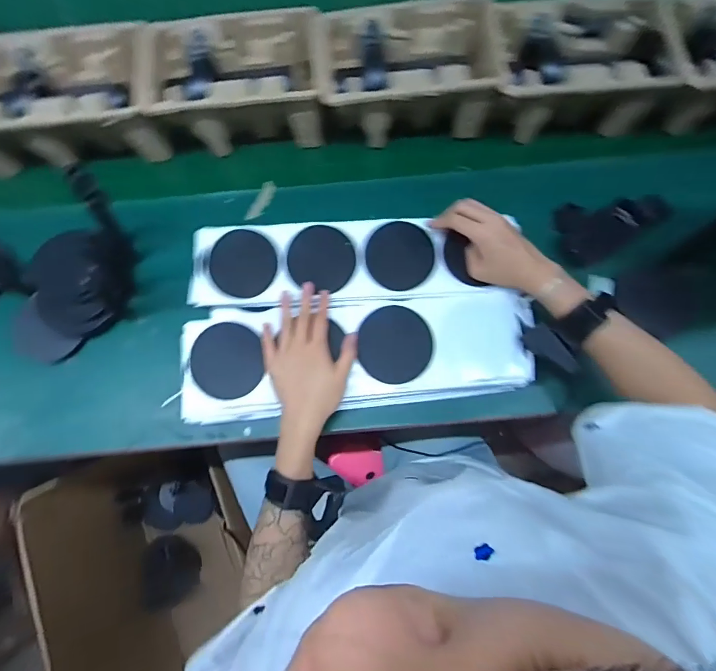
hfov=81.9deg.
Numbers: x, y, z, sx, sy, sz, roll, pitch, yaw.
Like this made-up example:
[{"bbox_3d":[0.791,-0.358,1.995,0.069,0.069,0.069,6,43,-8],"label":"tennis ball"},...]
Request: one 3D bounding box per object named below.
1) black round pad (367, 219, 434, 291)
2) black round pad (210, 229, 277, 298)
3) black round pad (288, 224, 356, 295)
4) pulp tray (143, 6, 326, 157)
[{"bbox_3d":[0.054,-0.102,0.528,0.083,0.004,0.087,0,82,-1],"label":"black round pad"},{"bbox_3d":[-0.147,-0.093,0.530,0.083,0.004,0.085,0,84,1],"label":"black round pad"},{"bbox_3d":[-0.046,-0.102,0.533,0.083,0.004,0.085,0,77,-1],"label":"black round pad"},{"bbox_3d":[-0.159,-0.344,0.567,0.230,0.099,0.145,-3,77,-2],"label":"pulp tray"}]

